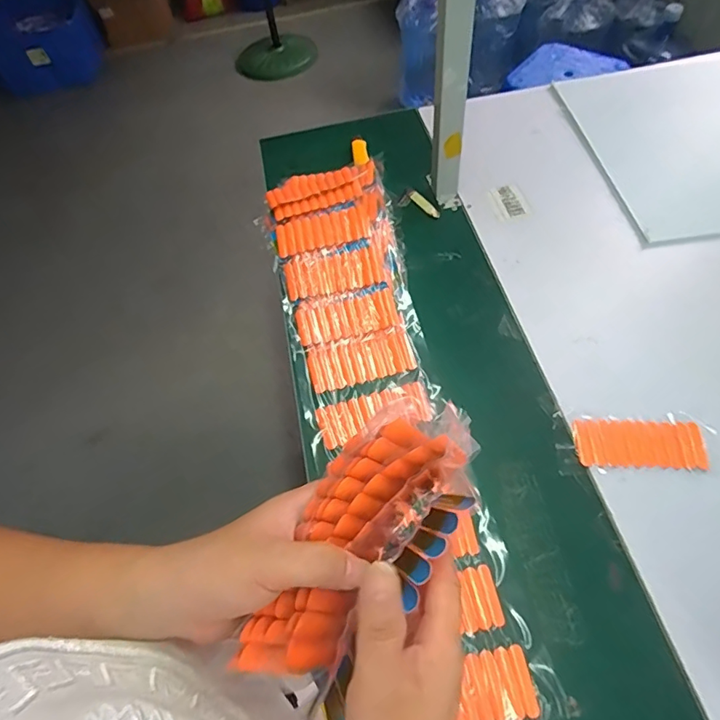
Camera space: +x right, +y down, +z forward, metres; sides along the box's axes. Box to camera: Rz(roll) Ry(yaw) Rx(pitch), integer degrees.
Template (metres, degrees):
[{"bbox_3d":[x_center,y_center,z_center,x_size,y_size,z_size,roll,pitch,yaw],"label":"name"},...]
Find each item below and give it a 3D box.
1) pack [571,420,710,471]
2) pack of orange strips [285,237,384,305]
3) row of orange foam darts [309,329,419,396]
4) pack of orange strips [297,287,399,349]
[{"bbox_3d":[0.360,0.109,0.639,0.155,0.013,0.068,0,57,4],"label":"pack"},{"bbox_3d":[-0.045,-0.143,0.796,0.150,0.011,0.082,-15,76,1],"label":"pack of orange strips"},{"bbox_3d":[0.002,-0.001,0.738,0.152,0.010,0.074,-15,58,-6],"label":"row of orange foam darts"},{"bbox_3d":[-0.022,-0.070,0.770,0.153,0.018,0.075,-12,57,-3],"label":"pack of orange strips"}]

